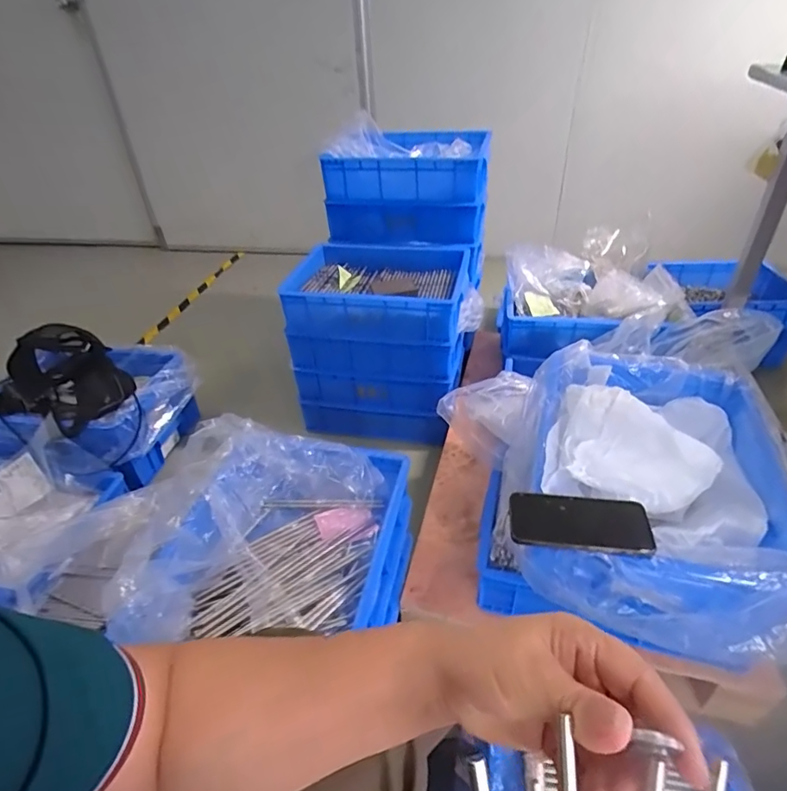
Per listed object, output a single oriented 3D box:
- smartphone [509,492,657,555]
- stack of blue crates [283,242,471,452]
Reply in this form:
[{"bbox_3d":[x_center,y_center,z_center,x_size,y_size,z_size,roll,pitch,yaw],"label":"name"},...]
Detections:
[{"bbox_3d":[0.227,0.154,0.601,0.162,0.013,0.076,3,37,8],"label":"smartphone"},{"bbox_3d":[-0.028,-0.127,1.273,0.399,0.422,0.276,5,38,11],"label":"stack of blue crates"}]

